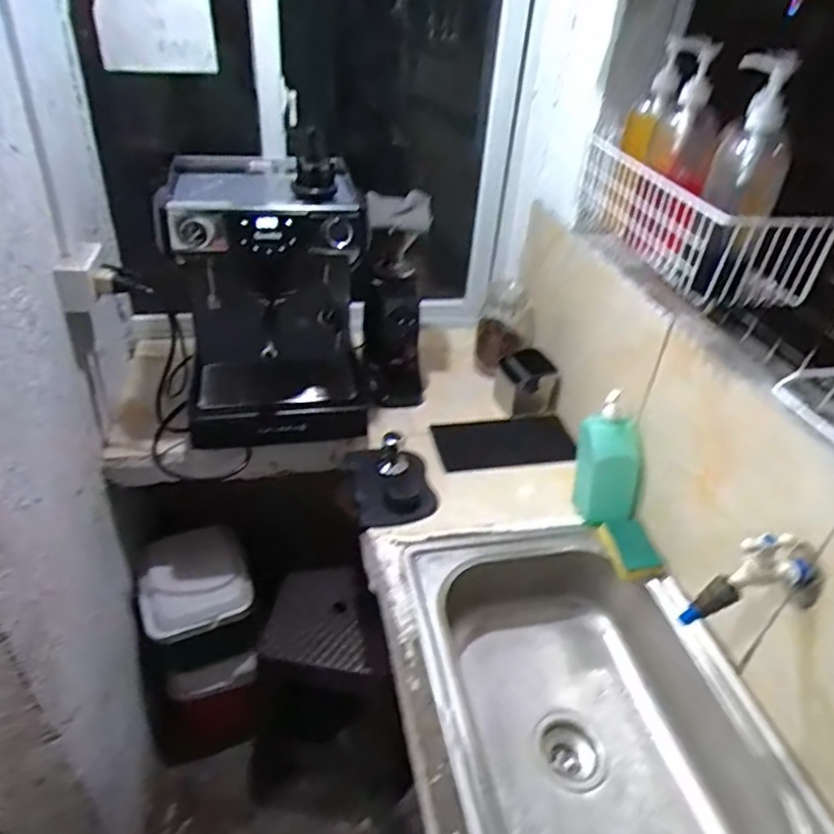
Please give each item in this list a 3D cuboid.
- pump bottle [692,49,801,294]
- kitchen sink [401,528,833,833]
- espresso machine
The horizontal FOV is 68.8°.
[{"bbox_3d":[0.394,-0.292,0.733,0.068,0.243,0.073,-4,37,-12],"label":"pump bottle"},{"bbox_3d":[0.231,0.429,0.901,0.418,0.208,0.518,-5,38,-14],"label":"kitchen sink"},{"bbox_3d":[-0.287,-0.238,1.220,0.327,0.451,0.405,-2,37,-10],"label":"espresso machine"}]

